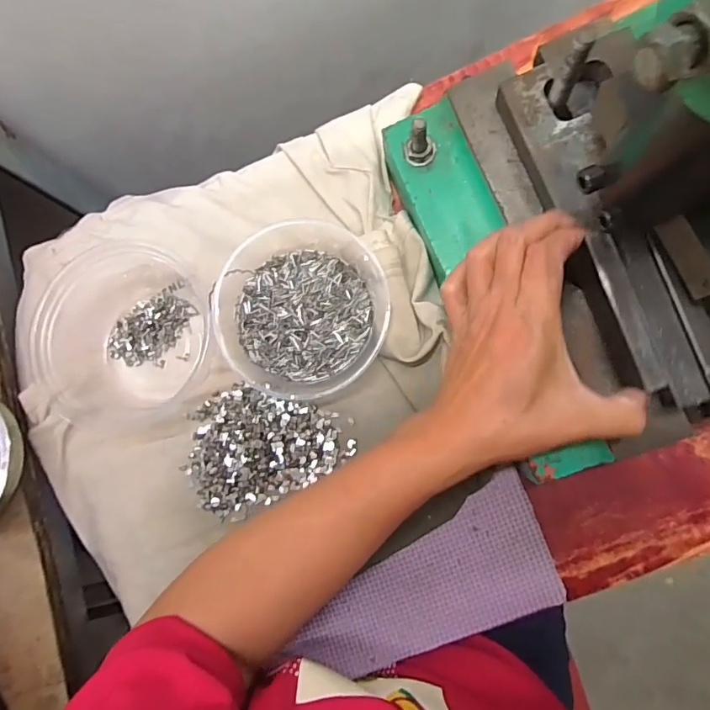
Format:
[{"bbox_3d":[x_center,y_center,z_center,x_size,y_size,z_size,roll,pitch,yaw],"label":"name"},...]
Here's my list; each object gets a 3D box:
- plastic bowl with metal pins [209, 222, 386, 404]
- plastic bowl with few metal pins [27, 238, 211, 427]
[{"bbox_3d":[-0.040,-0.040,0.362,0.121,0.044,0.143,-24,82,5],"label":"plastic bowl with metal pins"},{"bbox_3d":[-0.177,-0.018,0.378,0.123,0.041,0.147,19,88,9],"label":"plastic bowl with few metal pins"}]

